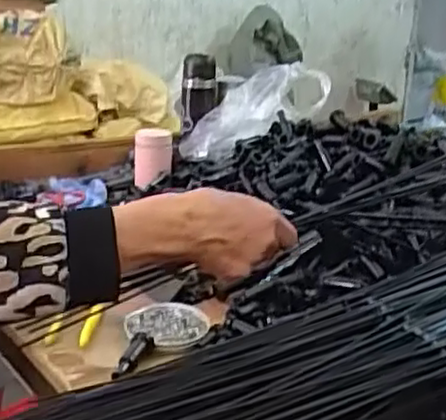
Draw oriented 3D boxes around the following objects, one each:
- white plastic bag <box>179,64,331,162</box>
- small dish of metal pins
[{"bbox_3d":[0.055,-0.171,1.263,0.287,0.087,0.140,-31,21,0],"label":"white plastic bag"},{"bbox_3d":[-0.063,0.126,0.792,0.089,0.014,0.073,1,18,-7],"label":"small dish of metal pins"}]

